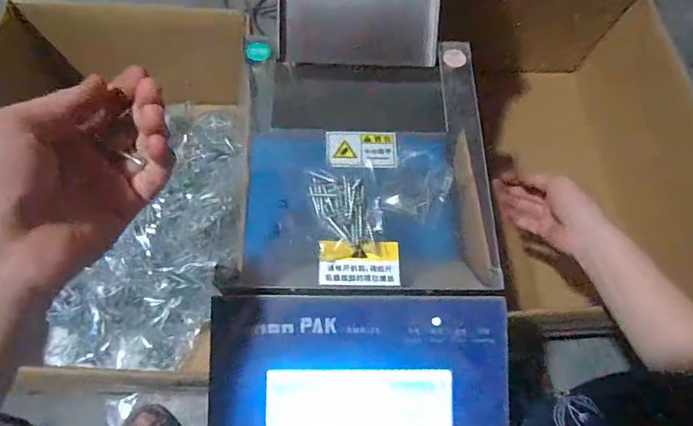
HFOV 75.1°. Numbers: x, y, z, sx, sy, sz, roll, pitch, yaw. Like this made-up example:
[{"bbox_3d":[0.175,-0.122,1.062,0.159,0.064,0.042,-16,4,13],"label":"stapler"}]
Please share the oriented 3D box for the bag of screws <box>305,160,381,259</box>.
[{"bbox_3d":[0.000,-0.003,0.408,0.063,0.022,0.082,-6,67,-4],"label":"bag of screws"}]

